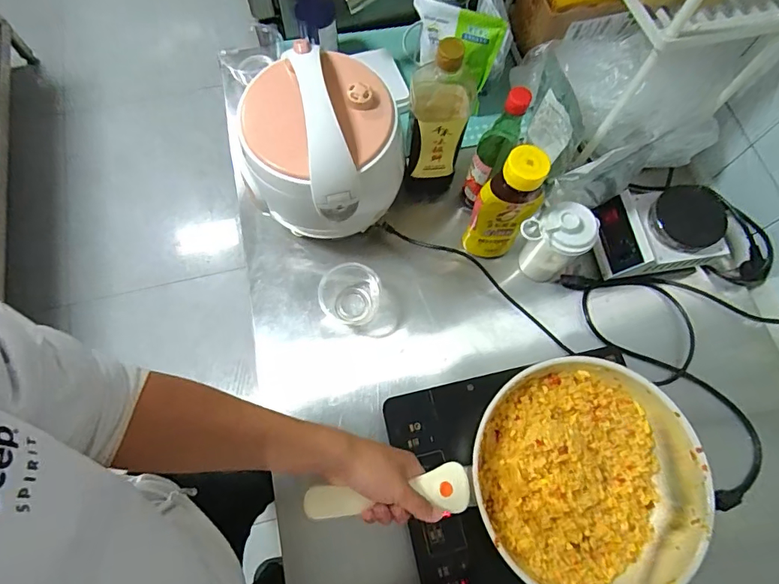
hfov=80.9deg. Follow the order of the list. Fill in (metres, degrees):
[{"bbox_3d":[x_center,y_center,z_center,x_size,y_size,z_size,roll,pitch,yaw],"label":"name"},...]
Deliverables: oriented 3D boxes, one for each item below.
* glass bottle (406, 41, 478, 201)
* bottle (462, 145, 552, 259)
[{"bbox_3d":[0.069,-0.239,0.687,0.083,0.310,0.071,6,71,1],"label":"glass bottle"},{"bbox_3d":[0.162,-0.115,0.643,0.077,0.215,0.053,30,73,9],"label":"bottle"}]

